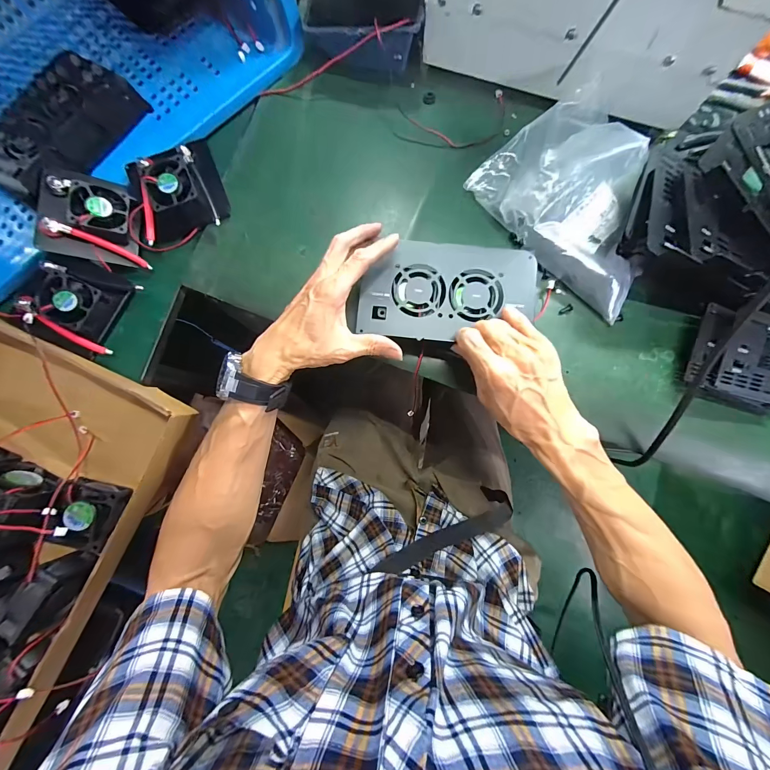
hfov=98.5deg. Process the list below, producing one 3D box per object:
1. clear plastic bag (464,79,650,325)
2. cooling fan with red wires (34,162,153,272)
[{"bbox_3d":[0.227,-0.204,0.369,0.156,0.055,0.224,-36,83,-5],"label":"clear plastic bag"},{"bbox_3d":[-0.323,-0.187,0.369,0.098,0.040,0.095,9,85,-30],"label":"cooling fan with red wires"}]

